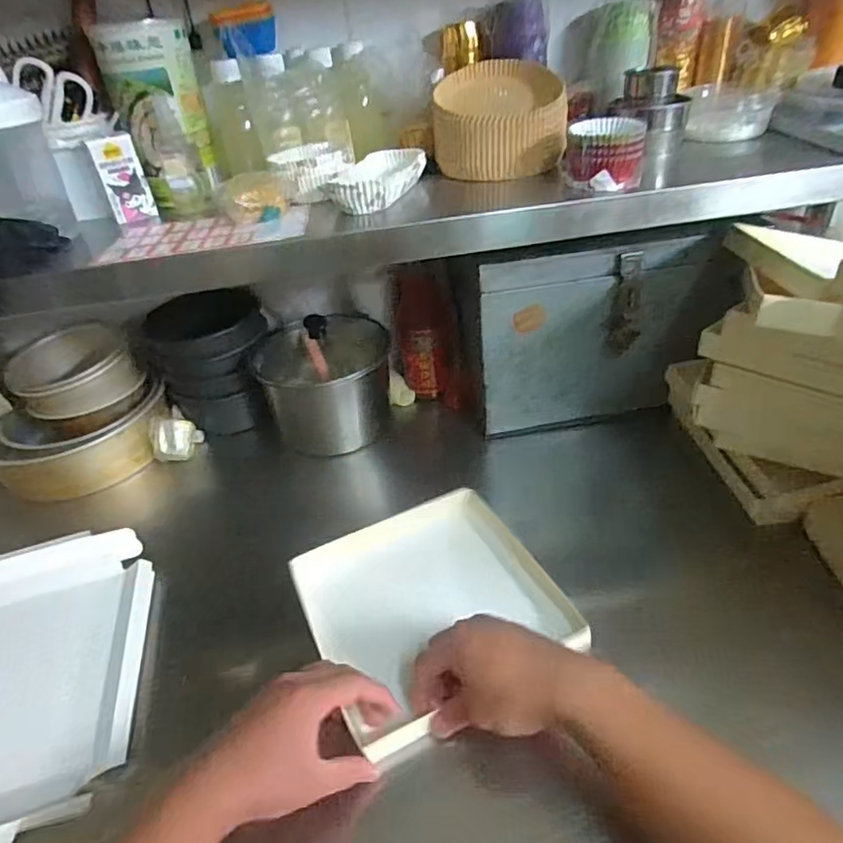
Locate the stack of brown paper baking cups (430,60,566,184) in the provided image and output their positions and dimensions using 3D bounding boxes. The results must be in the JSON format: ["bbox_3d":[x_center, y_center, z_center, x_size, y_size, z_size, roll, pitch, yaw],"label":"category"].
[{"bbox_3d":[0.087,-0.344,0.663,0.147,0.091,0.131,-2,38,6],"label":"stack of brown paper baking cups"}]

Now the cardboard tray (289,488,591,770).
[{"bbox_3d":[0.006,0.175,0.565,0.217,0.042,0.205,-21,40,-19],"label":"cardboard tray"}]

